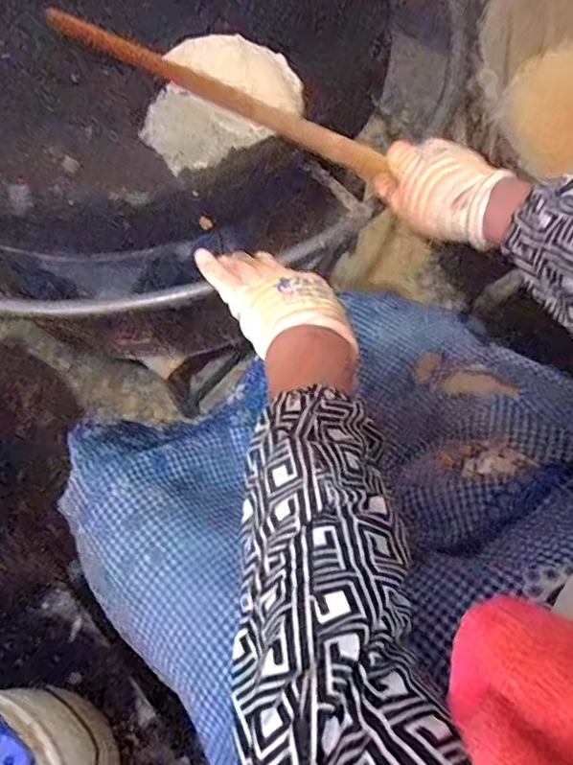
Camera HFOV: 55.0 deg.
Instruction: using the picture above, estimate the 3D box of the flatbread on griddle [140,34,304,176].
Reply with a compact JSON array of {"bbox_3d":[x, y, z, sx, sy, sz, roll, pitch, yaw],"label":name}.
[{"bbox_3d":[-0.074,-0.291,0.547,0.150,0.042,0.136,-24,69,-9],"label":"flatbread on griddle"}]

